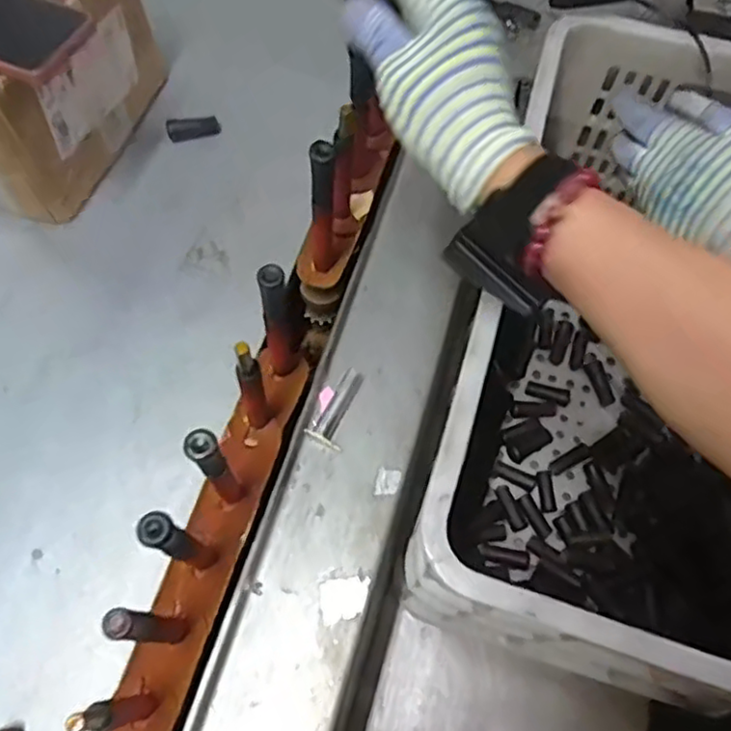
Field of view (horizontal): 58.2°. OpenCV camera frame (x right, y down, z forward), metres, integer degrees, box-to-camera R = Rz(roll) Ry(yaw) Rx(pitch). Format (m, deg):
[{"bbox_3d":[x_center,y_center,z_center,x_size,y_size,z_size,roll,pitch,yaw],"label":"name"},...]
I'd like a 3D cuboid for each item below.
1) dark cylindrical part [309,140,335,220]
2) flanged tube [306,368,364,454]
[{"bbox_3d":[-0.031,-0.134,0.488,0.017,0.078,0.013,3,67,-4],"label":"dark cylindrical part"},{"bbox_3d":[-0.021,0.036,0.547,0.028,0.018,0.069,24,68,9],"label":"flanged tube"}]

